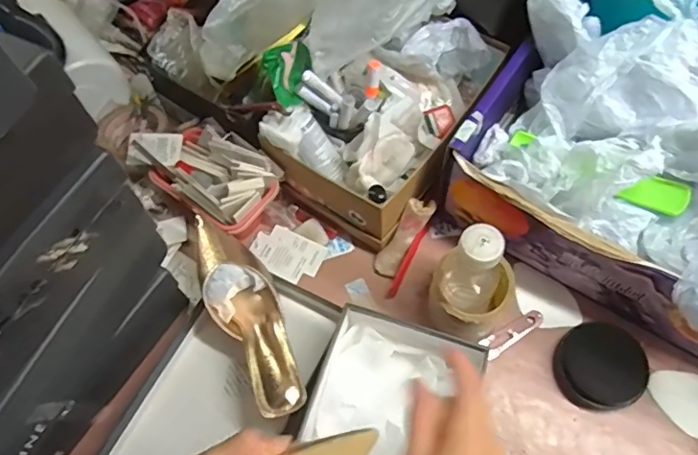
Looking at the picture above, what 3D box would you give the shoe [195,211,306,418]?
[{"bbox_3d":[-0.111,0.092,0.608,0.073,0.044,0.234,-30,65,-12],"label":"shoe"}]

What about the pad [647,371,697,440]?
[{"bbox_3d":[0.373,0.186,0.603,0.068,0.007,0.074,-42,67,-16],"label":"pad"}]

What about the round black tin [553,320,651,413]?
[{"bbox_3d":[0.274,0.152,0.600,0.088,0.026,0.091,-31,65,-12],"label":"round black tin"}]

